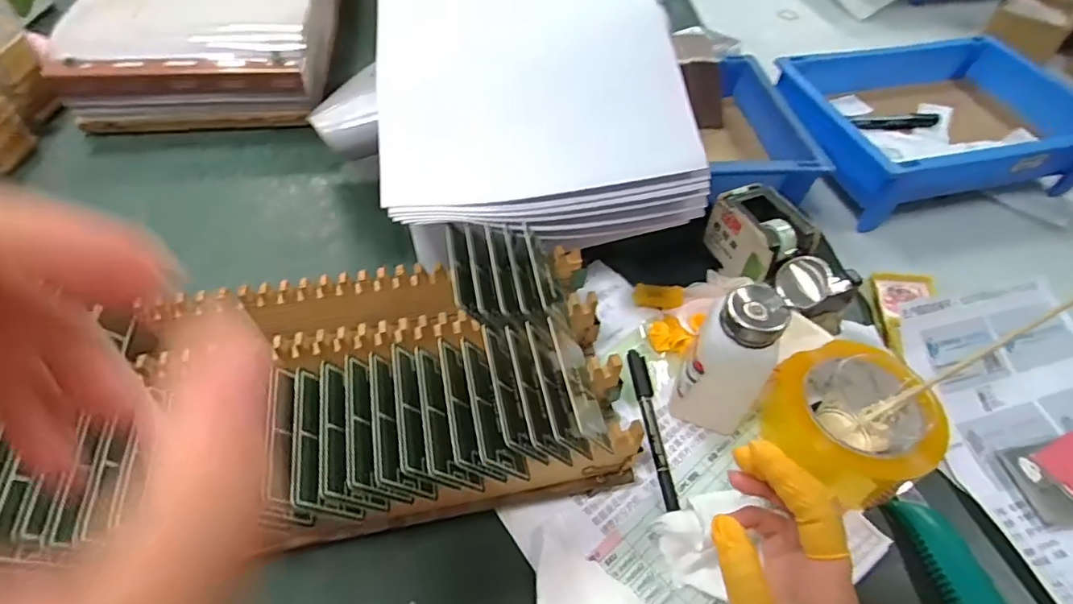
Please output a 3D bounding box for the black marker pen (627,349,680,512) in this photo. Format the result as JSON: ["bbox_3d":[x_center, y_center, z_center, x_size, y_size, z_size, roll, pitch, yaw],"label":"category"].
[{"bbox_3d":[0.091,0.096,0.435,0.015,0.011,0.137,-2,51,-7],"label":"black marker pen"}]

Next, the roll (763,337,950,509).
[{"bbox_3d":[0.224,0.088,0.404,0.093,0.074,0.100,3,51,-3],"label":"roll"}]

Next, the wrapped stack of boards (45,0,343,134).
[{"bbox_3d":[-0.407,-0.416,0.745,0.253,0.098,0.490,-3,51,-8],"label":"wrapped stack of boards"}]

